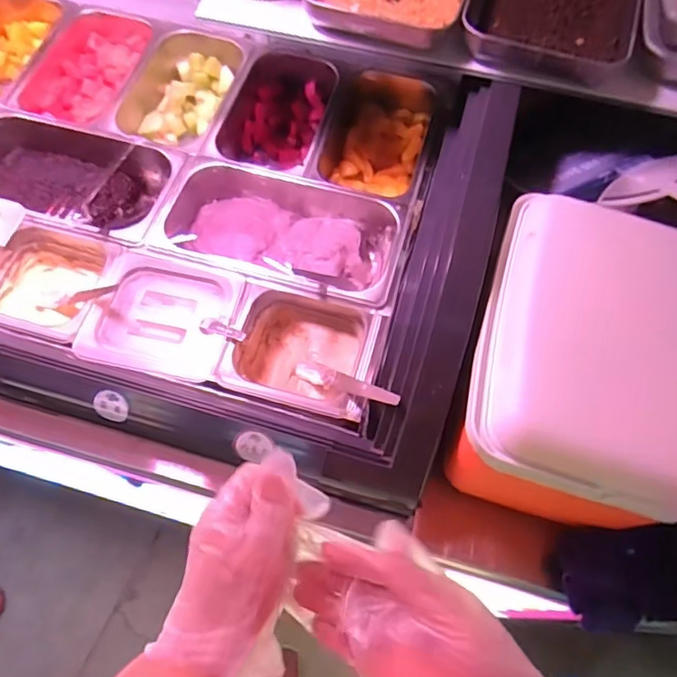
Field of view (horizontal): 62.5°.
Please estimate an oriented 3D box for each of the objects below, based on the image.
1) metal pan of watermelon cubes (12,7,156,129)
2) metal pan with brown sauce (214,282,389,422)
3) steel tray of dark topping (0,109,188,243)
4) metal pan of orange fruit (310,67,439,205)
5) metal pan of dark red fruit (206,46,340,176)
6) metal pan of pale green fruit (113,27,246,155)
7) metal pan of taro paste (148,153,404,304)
[{"bbox_3d":[-0.406,-0.435,0.923,0.155,0.079,0.247,11,64,4],"label":"metal pan of watermelon cubes"},{"bbox_3d":[-0.045,0.026,0.708,0.183,0.080,0.146,14,64,5],"label":"metal pan with brown sauce"},{"bbox_3d":[-0.396,-0.223,0.822,0.331,0.083,0.173,16,64,6],"label":"steel tray of dark topping"},{"bbox_3d":[0.056,-0.302,0.873,0.165,0.081,0.255,10,64,3],"label":"metal pan of orange fruit"},{"bbox_3d":[-0.096,-0.343,0.896,0.155,0.083,0.259,13,64,5],"label":"metal pan of dark red fruit"},{"bbox_3d":[-0.251,-0.378,0.904,0.167,0.088,0.253,9,64,3],"label":"metal pan of pale green fruit"},{"bbox_3d":[-0.077,-0.139,0.784,0.324,0.084,0.180,15,64,5],"label":"metal pan of taro paste"}]

